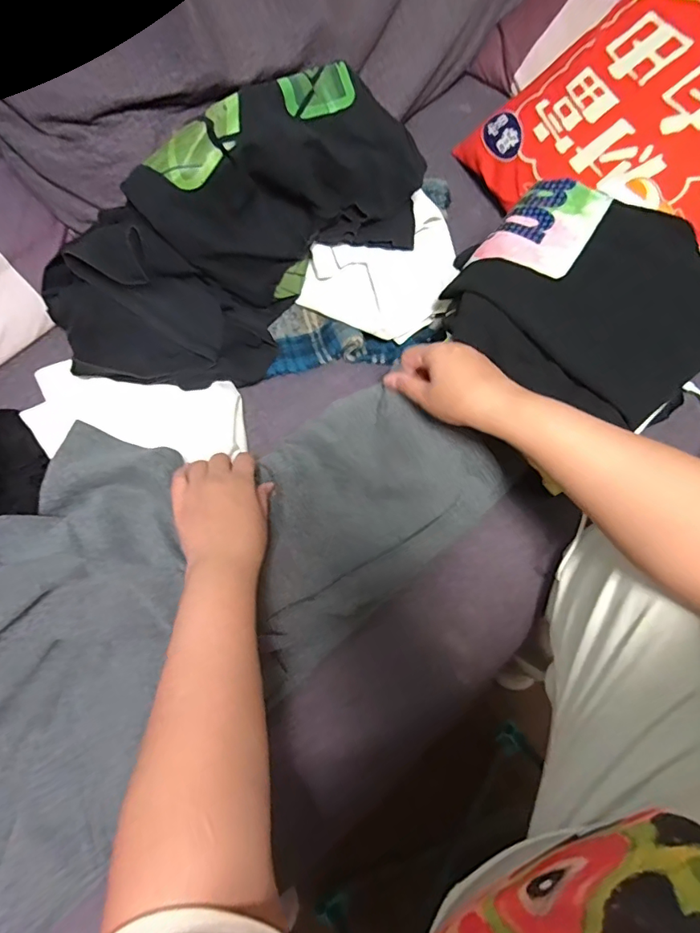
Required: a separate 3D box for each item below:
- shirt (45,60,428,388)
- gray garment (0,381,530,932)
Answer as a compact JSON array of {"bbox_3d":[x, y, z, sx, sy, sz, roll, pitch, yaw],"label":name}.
[{"bbox_3d":[-0.108,-0.257,0.540,0.471,0.182,0.192,-26,73,-12],"label":"shirt"},{"bbox_3d":[-0.144,0.106,0.474,0.650,0.089,0.353,-30,73,-15],"label":"gray garment"}]

